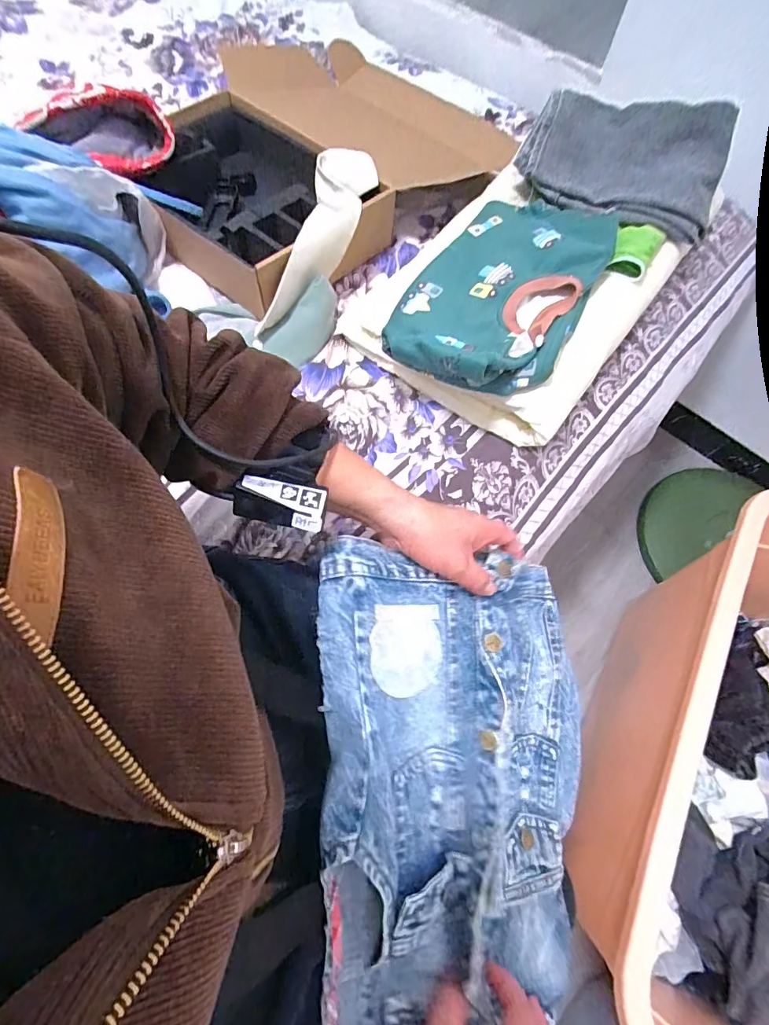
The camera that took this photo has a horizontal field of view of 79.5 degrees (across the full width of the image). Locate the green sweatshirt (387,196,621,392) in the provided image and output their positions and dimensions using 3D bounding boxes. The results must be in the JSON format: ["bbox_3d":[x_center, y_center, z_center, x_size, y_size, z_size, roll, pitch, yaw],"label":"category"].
[{"bbox_3d":[0.145,-0.279,0.561,0.192,0.055,0.309,28,69,8],"label":"green sweatshirt"}]

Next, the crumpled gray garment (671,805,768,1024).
[{"bbox_3d":[0.580,0.610,0.693,0.259,0.146,0.268,1,68,-2],"label":"crumpled gray garment"}]

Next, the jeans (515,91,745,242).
[{"bbox_3d":[0.323,-0.482,0.620,0.264,0.049,0.180,18,98,6],"label":"jeans"}]

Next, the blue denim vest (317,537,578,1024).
[{"bbox_3d":[0.076,0.236,0.396,0.299,0.060,0.399,11,72,-32],"label":"blue denim vest"}]

